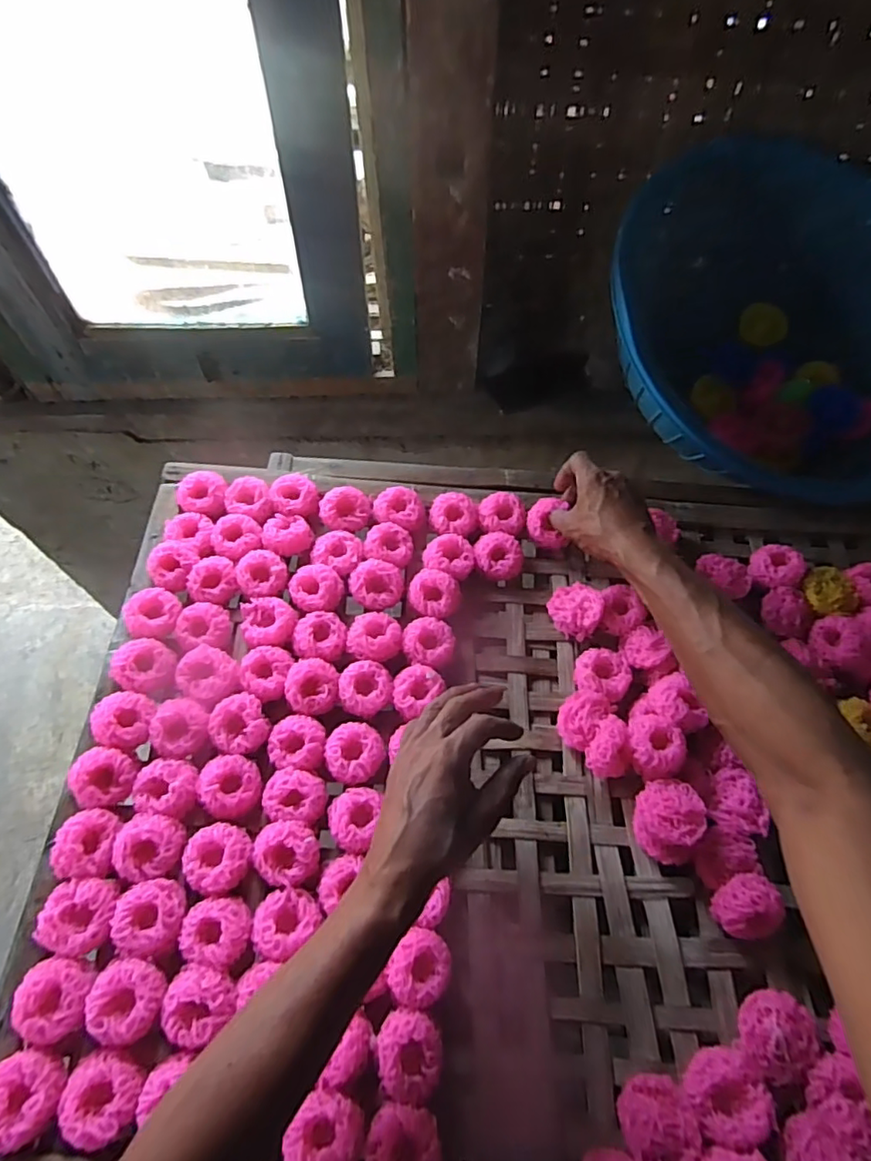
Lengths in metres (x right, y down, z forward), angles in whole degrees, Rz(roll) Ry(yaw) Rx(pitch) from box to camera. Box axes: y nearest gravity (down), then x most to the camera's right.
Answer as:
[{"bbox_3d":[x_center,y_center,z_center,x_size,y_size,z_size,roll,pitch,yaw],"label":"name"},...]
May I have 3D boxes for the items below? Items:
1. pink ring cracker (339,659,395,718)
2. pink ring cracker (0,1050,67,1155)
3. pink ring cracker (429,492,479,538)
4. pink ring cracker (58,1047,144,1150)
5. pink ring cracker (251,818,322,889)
[{"bbox_3d":[-0.066,0.104,0.554,0.050,0.018,0.049,0,61,-1],"label":"pink ring cracker"},{"bbox_3d":[-0.287,0.358,0.399,0.050,0.013,0.052,-16,63,-9],"label":"pink ring cracker"},{"bbox_3d":[0.021,-0.072,0.647,0.053,0.028,0.047,7,61,3],"label":"pink ring cracker"},{"bbox_3d":[-0.233,0.360,0.403,0.052,0.015,0.046,38,67,18],"label":"pink ring cracker"},{"bbox_3d":[-0.125,0.228,0.485,0.051,0.023,0.049,0,61,-1],"label":"pink ring cracker"}]

